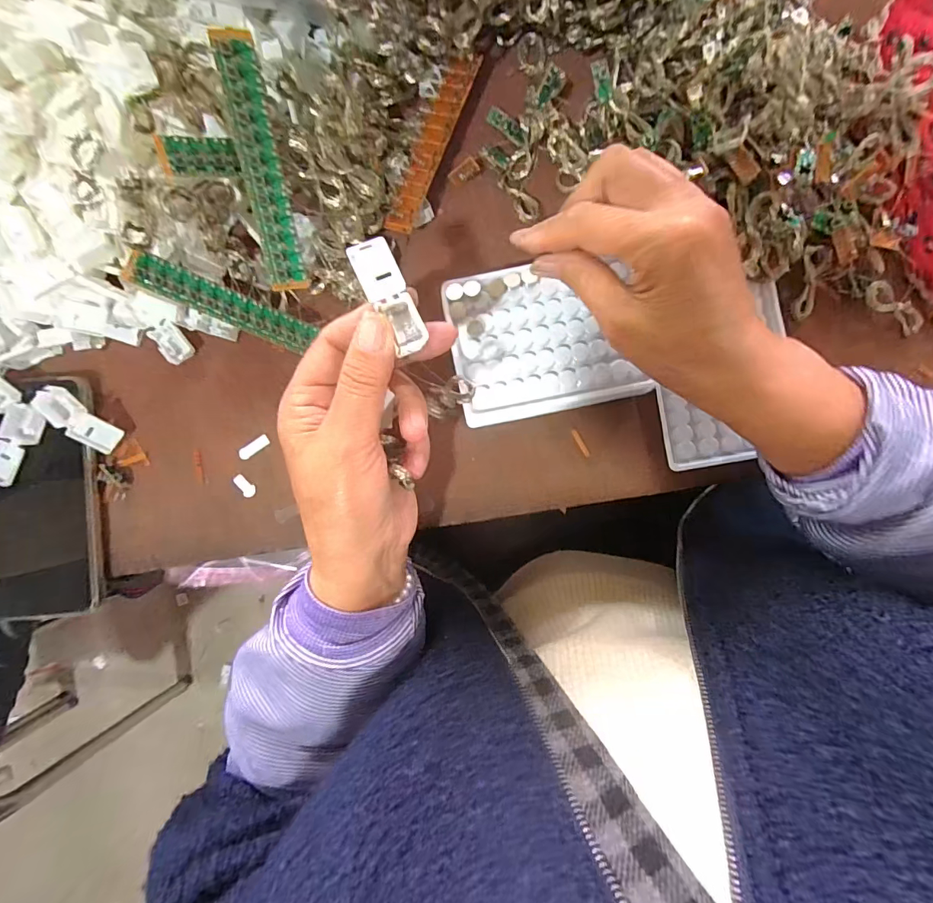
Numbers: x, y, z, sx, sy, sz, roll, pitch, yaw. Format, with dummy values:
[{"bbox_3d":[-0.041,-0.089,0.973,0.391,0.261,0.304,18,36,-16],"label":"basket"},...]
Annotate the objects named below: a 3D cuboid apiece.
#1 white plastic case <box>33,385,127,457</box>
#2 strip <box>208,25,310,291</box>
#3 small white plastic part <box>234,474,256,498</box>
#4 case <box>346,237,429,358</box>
[{"bbox_3d":[-0.270,-0.022,0.308,0.056,0.016,0.019,42,91,-16],"label":"white plastic case"},{"bbox_3d":[-0.117,-0.161,0.256,0.020,0.004,0.127,-14,112,-20],"label":"strip"},{"bbox_3d":[-0.161,0.025,0.322,0.018,0.005,0.009,38,91,1],"label":"small white plastic part"},{"bbox_3d":[-0.037,-0.075,0.214,0.019,0.011,0.057,-26,91,1],"label":"case"}]

